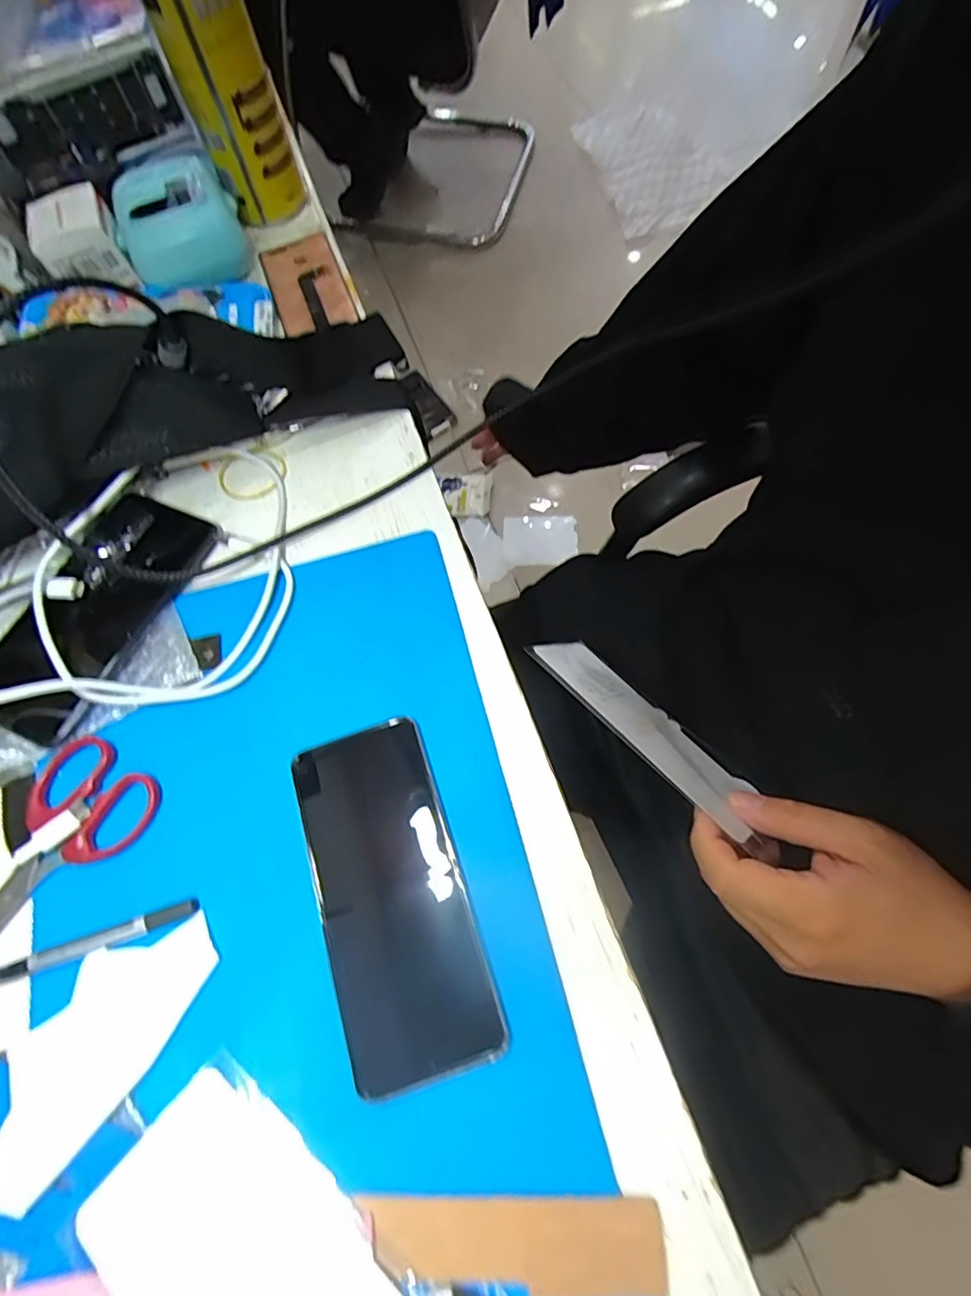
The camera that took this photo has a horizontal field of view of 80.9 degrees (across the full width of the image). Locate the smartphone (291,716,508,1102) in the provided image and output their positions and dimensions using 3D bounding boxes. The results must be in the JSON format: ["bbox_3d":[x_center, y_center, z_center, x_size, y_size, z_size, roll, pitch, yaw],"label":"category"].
[{"bbox_3d":[-0.048,0.120,0.283,0.070,0.013,0.160,-18,68,-6],"label":"smartphone"}]

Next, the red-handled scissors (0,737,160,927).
[{"bbox_3d":[-0.241,0.122,0.293,0.067,0.013,0.153,31,72,13],"label":"red-handled scissors"}]

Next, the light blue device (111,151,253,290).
[{"bbox_3d":[-0.240,-0.332,0.441,0.087,0.055,0.101,-29,70,-10],"label":"light blue device"}]

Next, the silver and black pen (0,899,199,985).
[{"bbox_3d":[-0.206,0.149,0.280,0.126,0.006,0.009,-17,68,-6],"label":"silver and black pen"}]

